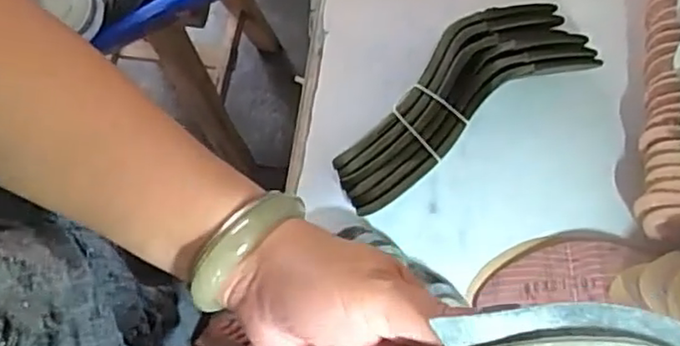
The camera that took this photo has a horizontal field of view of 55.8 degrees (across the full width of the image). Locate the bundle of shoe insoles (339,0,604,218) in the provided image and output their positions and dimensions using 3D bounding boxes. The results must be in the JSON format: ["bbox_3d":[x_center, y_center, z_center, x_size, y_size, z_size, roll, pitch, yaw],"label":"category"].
[{"bbox_3d":[0.092,-0.058,0.524,0.224,0.080,0.078,-32,75,-8],"label":"bundle of shoe insoles"}]

